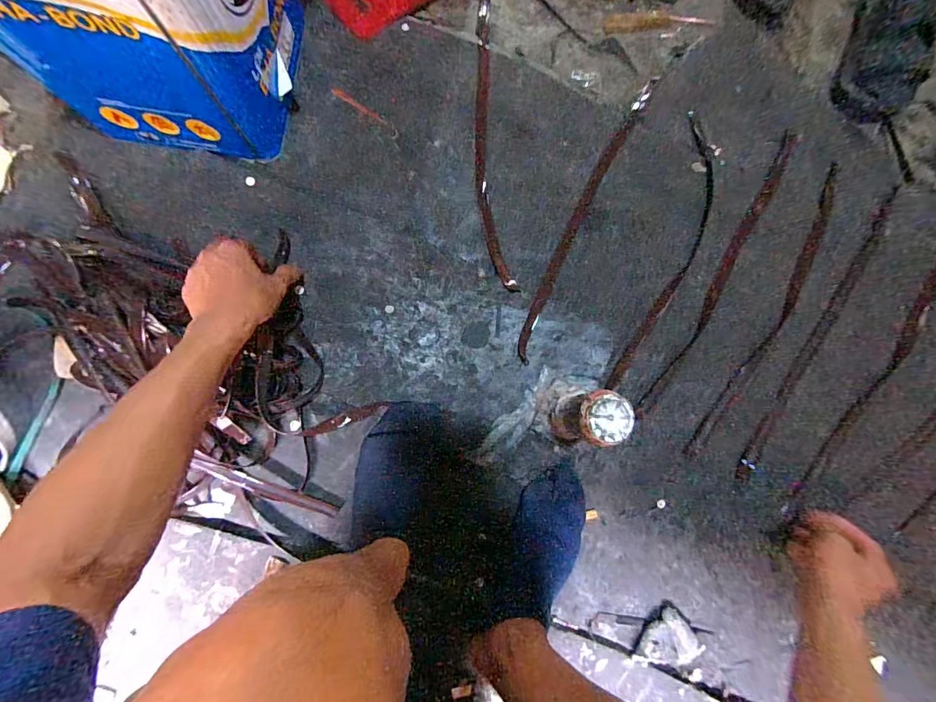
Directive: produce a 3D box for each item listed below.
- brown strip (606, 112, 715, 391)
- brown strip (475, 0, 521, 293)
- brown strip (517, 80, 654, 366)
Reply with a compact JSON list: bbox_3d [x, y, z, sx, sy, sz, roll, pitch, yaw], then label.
[{"bbox_3d":[0.294,-0.143,0.590,0.062,0.020,0.440,20,82,-1],"label":"brown strip"},{"bbox_3d":[0.029,-0.312,0.592,0.043,0.007,0.462,-4,83,-4],"label":"brown strip"},{"bbox_3d":[0.165,-0.195,0.590,0.035,0.008,0.451,26,82,0],"label":"brown strip"}]

